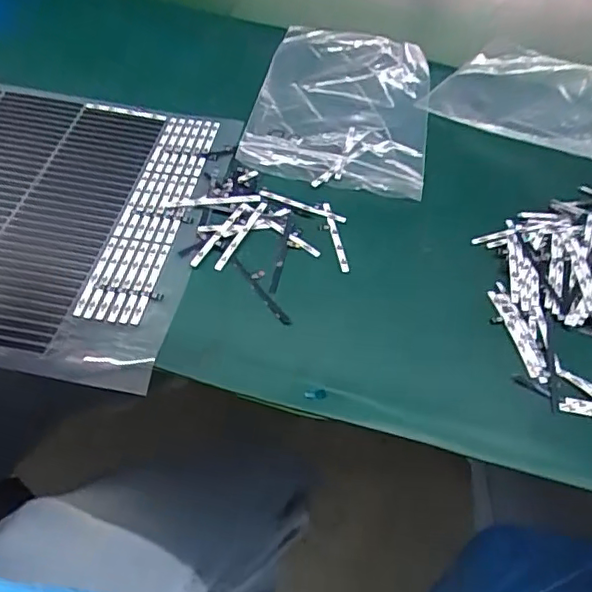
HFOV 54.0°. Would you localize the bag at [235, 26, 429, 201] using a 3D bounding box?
[{"bbox_3d":[0.037,-0.151,0.446,0.127,0.023,0.179,11,48,3],"label":"bag"}]

